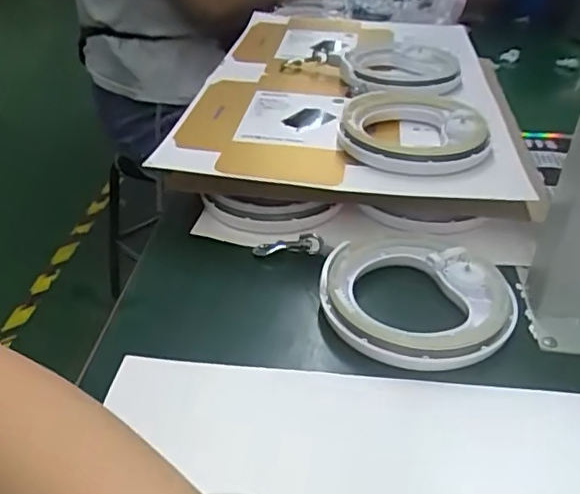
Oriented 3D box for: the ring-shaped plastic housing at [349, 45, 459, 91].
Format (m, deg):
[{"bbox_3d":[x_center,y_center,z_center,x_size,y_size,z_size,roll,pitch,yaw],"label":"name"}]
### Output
[{"bbox_3d":[0.120,-0.188,0.638,0.115,0.027,0.115,13,34,13],"label":"ring-shaped plastic housing"}]

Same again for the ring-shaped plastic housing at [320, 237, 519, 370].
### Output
[{"bbox_3d":[0.086,0.036,0.412,0.128,0.025,0.118,3,33,-2],"label":"ring-shaped plastic housing"}]

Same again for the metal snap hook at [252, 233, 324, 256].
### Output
[{"bbox_3d":[-0.002,-0.001,0.473,0.059,0.017,0.009,-5,33,18],"label":"metal snap hook"}]

